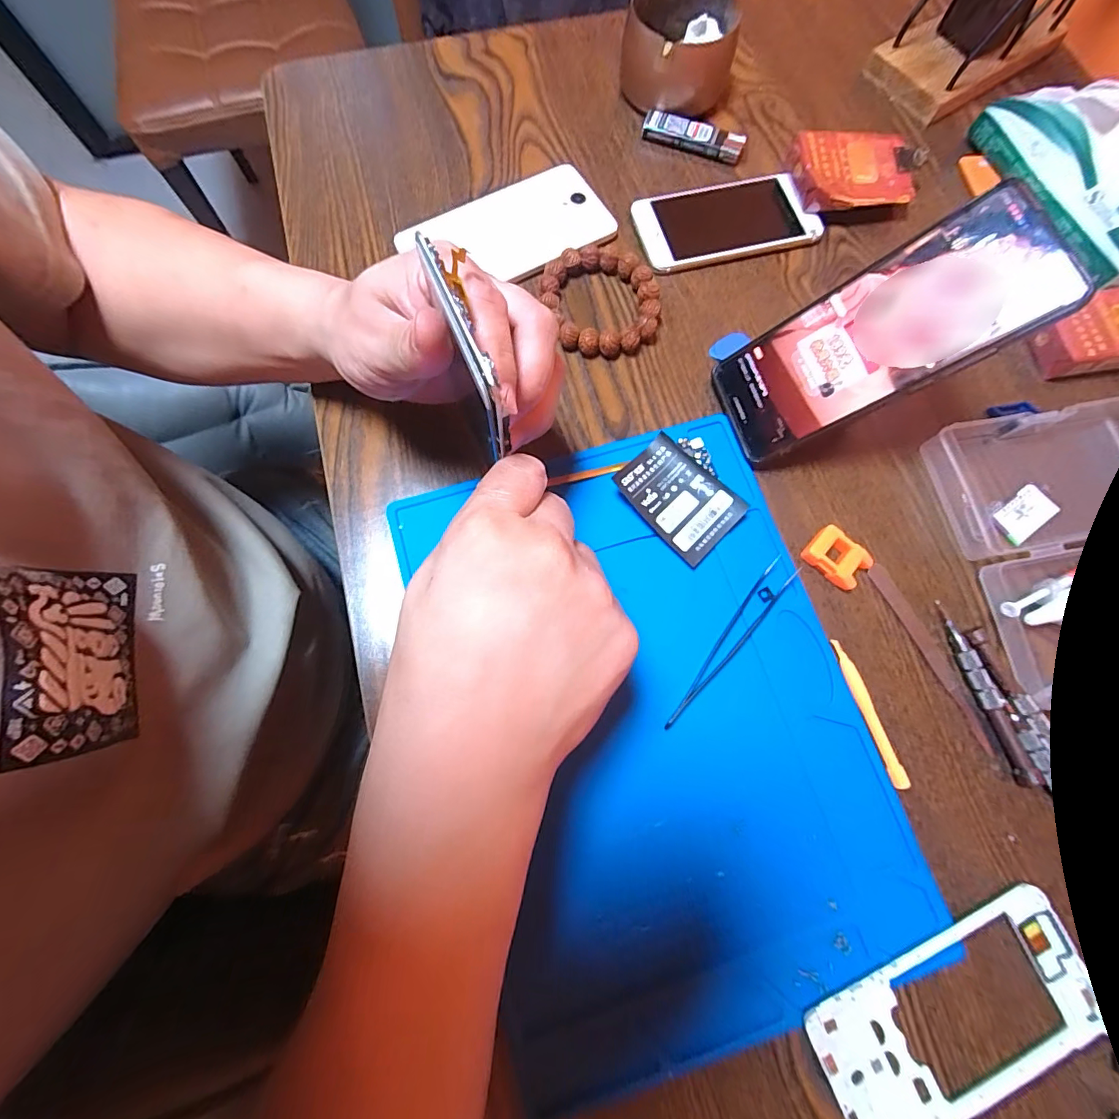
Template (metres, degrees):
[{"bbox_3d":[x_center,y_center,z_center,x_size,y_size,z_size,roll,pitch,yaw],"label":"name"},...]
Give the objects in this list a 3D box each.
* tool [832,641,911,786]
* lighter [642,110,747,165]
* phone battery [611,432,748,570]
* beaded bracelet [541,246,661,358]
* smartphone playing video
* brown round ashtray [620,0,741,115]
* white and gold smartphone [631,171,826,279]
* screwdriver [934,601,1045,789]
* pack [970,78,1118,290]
[{"bbox_3d":[0.174,0.086,0.271,0.008,0.006,0.082,-16,76,-5],"label":"tool"},{"bbox_3d":[0.105,-0.334,0.378,0.078,0.012,0.018,22,75,5],"label":"lighter"},{"bbox_3d":[0.073,-0.038,0.296,0.051,0.008,0.074,-43,81,-11],"label":"phone battery"},{"bbox_3d":[0.030,-0.181,0.336,0.076,0.015,0.084,-23,76,-7],"label":"beaded bracelet"},{"bbox_3d":[0.174,-0.123,0.269,0.163,0.010,0.072,-25,73,33],"label":"smartphone playing video"},{"bbox_3d":[0.093,-0.402,0.379,0.084,0.049,0.084,11,75,2],"label":"brown round ashtray"},{"bbox_3d":[0.123,-0.254,0.359,0.128,0.009,0.070,-16,76,-5],"label":"white and gold smartphone"},{"bbox_3d":[0.243,0.076,0.274,0.013,0.007,0.104,-17,76,-6],"label":"screwdriver"},{"bbox_3d":[0.390,-0.285,0.354,0.078,0.048,0.170,-20,76,-6],"label":"pack"}]

